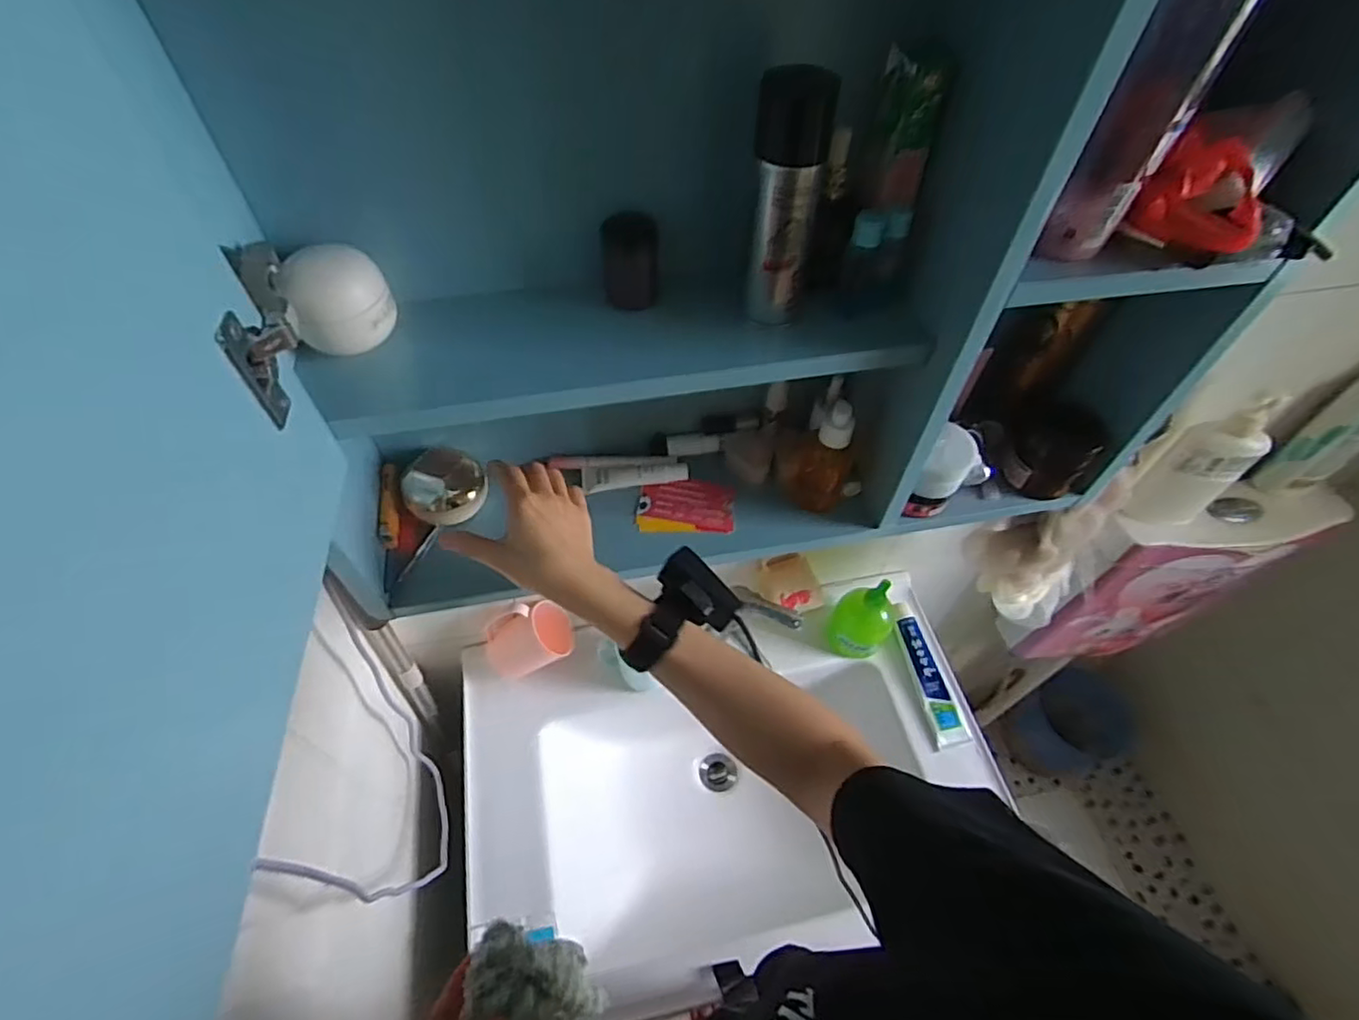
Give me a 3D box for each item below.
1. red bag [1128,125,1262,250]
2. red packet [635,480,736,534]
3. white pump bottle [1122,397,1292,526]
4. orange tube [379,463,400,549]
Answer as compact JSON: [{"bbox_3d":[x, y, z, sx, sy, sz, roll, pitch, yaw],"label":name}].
[{"bbox_3d":[0.312,-0.184,0.376,0.024,0.053,0.065,-27,58,-21],"label":"red bag"},{"bbox_3d":[0.007,-0.004,0.613,0.090,0.012,0.058,3,53,0],"label":"red packet"},{"bbox_3d":[0.662,-0.058,0.797,0.089,0.193,0.055,-9,54,-9],"label":"white pump bottle"},{"bbox_3d":[-0.257,-0.004,0.564,0.011,0.023,0.081,-9,66,-8],"label":"orange tube"}]

